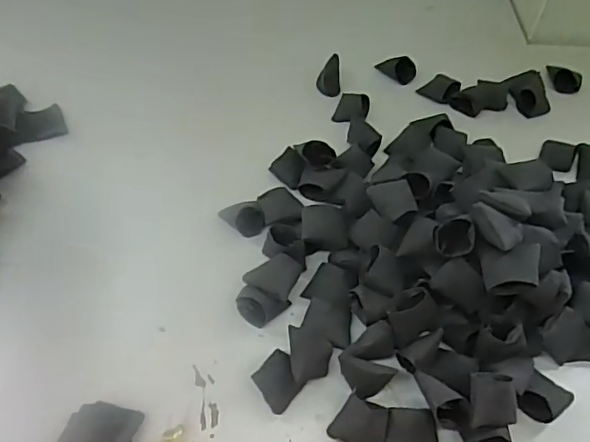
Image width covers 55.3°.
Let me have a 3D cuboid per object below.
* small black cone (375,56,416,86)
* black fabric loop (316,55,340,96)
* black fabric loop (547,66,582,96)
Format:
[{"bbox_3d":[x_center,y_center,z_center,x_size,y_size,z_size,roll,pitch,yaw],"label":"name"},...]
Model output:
[{"bbox_3d":[0.121,-0.182,0.669,0.046,0.024,0.020,30,57,19],"label":"small black cone"},{"bbox_3d":[0.039,-0.168,0.648,0.026,0.030,0.036,1,53,-2],"label":"black fabric loop"},{"bbox_3d":[0.321,-0.170,0.675,0.043,0.027,0.021,30,57,19],"label":"black fabric loop"}]

